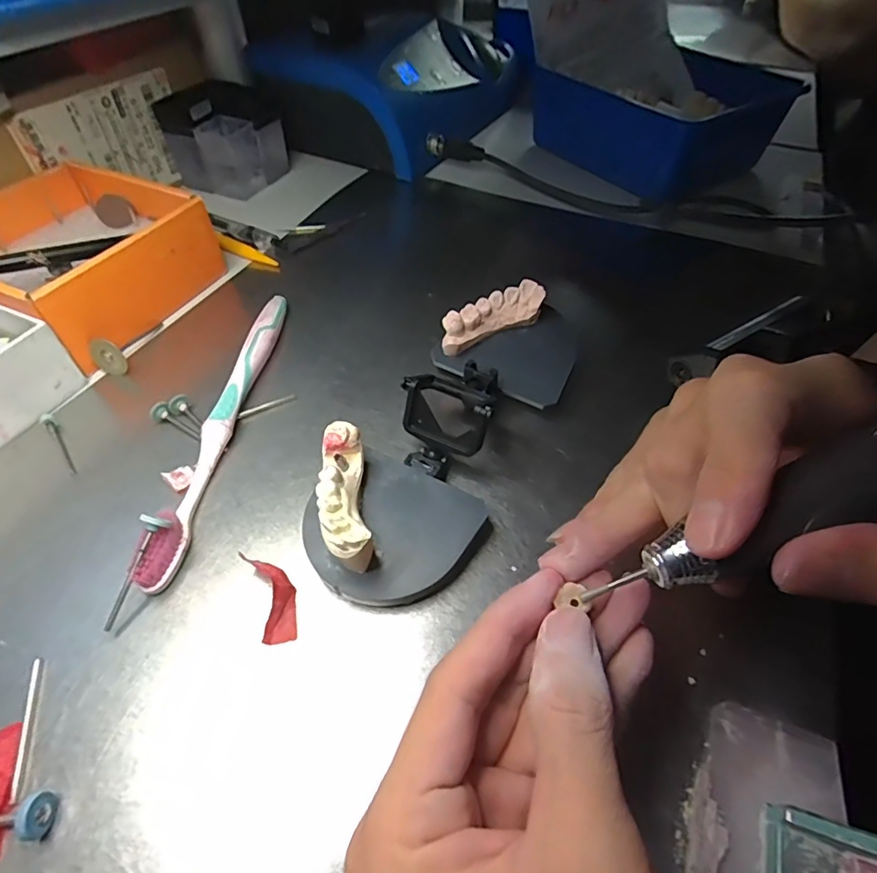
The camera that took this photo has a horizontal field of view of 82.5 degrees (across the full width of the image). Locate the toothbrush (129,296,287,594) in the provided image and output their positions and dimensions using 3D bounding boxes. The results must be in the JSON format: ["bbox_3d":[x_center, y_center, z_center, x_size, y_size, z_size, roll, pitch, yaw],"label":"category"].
[{"bbox_3d":[-0.103,-0.011,0.246,0.012,0.018,0.178,4,51,2],"label":"toothbrush"}]

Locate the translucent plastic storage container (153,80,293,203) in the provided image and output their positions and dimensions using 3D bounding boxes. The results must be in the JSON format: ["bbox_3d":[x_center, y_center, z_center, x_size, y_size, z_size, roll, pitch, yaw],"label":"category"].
[{"bbox_3d":[-0.176,-0.247,0.412,0.072,0.060,0.069,16,52,12],"label":"translucent plastic storage container"}]

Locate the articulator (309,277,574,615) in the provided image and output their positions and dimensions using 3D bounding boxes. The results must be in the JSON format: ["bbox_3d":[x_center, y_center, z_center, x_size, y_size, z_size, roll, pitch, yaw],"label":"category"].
[{"bbox_3d":[0.008,-0.005,0.231,0.069,0.039,0.178,24,54,18],"label":"articulator"}]

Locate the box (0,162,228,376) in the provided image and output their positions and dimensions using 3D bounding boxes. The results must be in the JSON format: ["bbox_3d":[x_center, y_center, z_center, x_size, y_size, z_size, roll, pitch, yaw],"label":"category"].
[{"bbox_3d":[-0.224,-0.113,0.304,0.135,0.049,0.127,24,54,18],"label":"box"}]

